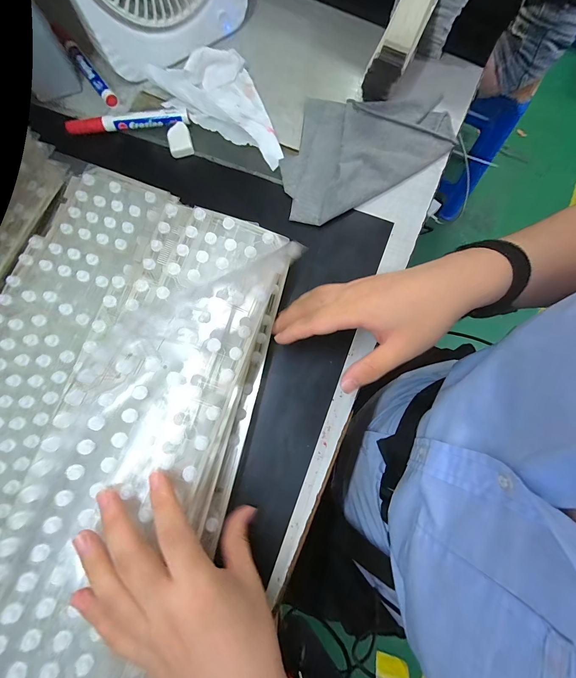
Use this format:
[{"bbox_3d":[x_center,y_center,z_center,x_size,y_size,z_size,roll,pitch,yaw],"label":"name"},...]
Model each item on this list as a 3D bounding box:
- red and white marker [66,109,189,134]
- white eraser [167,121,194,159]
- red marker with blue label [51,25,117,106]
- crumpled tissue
[{"bbox_3d":[-0.186,-0.253,0.354,0.138,0.013,0.016,-8,78,-2],"label":"red and white marker"},{"bbox_3d":[-0.126,-0.231,0.352,0.027,0.008,0.041,-17,78,-3],"label":"white eraser"},{"bbox_3d":[-0.250,-0.336,0.371,0.017,0.014,0.130,-36,80,-7],"label":"red marker with blue label"},{"bbox_3d":[-0.071,-0.287,0.353,0.185,0.034,0.090,31,80,7],"label":"crumpled tissue"}]

